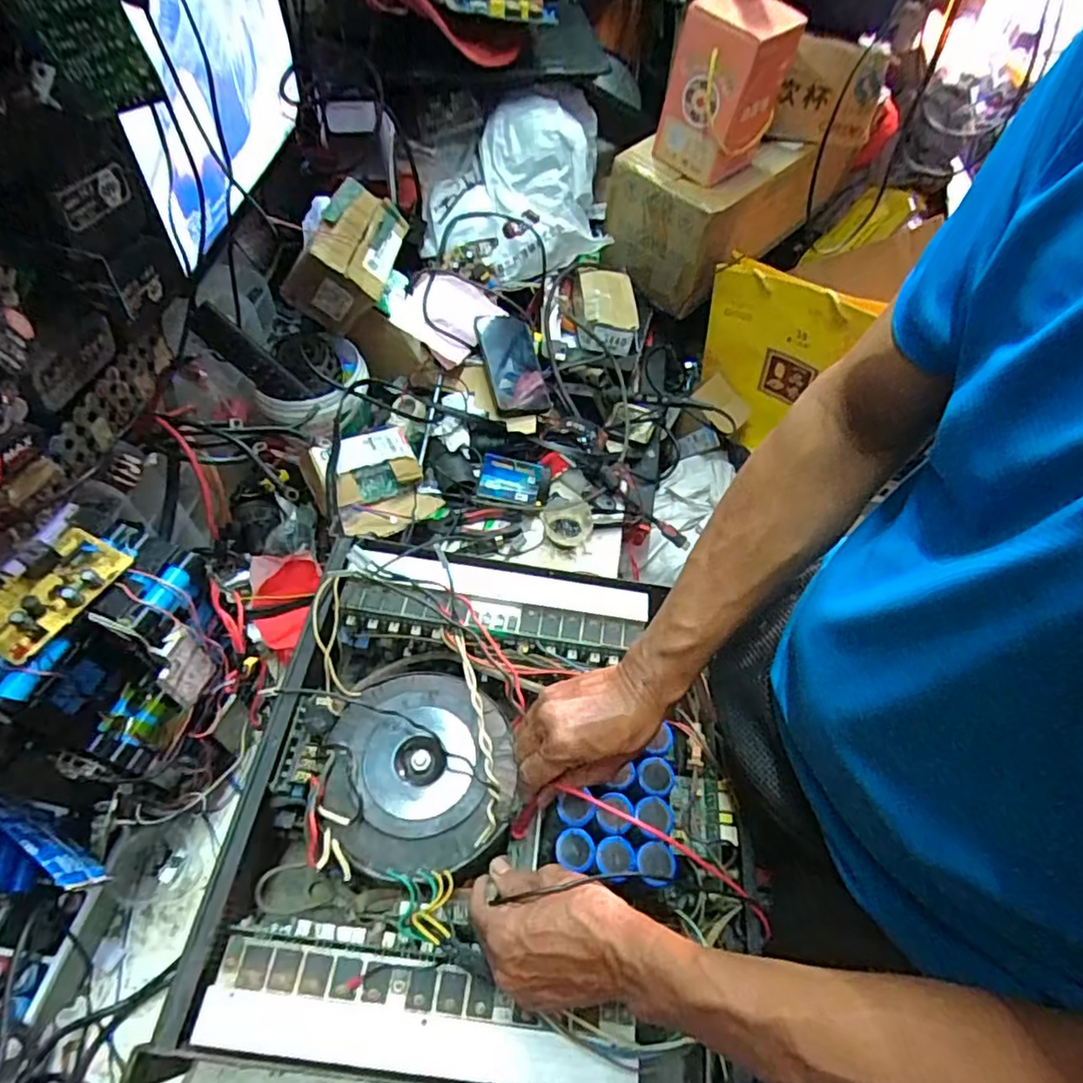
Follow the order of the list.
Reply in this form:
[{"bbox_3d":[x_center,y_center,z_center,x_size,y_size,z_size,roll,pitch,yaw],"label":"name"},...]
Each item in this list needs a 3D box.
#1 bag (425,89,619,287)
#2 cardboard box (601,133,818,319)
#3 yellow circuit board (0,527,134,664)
[{"bbox_3d":[-0.030,-0.537,0.943,0.266,0.156,0.260,5,56,-2],"label":"bag"},{"bbox_3d":[0.273,-0.561,1.020,0.206,0.180,0.341,40,62,20],"label":"cardboard box"},{"bbox_3d":[-0.342,0.031,0.430,0.058,0.017,0.094,25,58,11],"label":"yellow circuit board"}]

